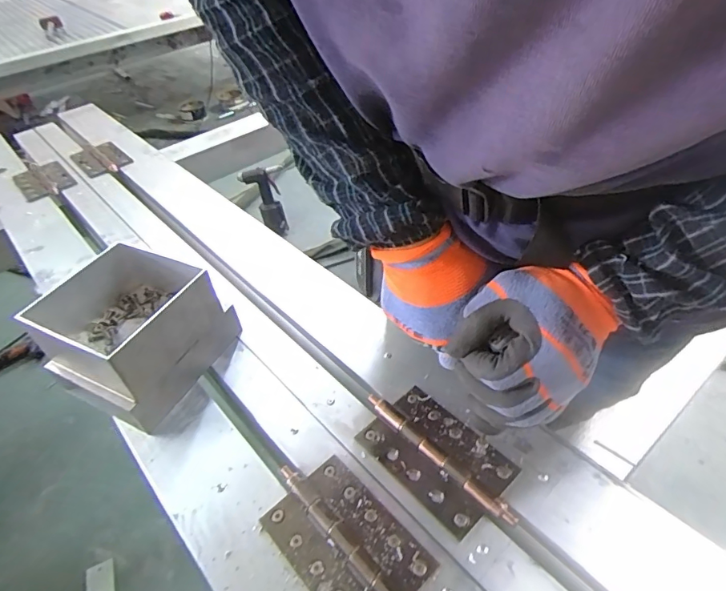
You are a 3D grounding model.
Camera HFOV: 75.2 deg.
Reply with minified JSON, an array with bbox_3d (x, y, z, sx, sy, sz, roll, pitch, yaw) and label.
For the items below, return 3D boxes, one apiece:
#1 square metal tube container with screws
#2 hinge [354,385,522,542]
[{"bbox_3d":[-0.287,0.040,0.604,0.169,0.126,0.182,16,48,22],"label":"square metal tube container with screws"},{"bbox_3d":[0.077,0.168,0.499,0.099,0.014,0.175,-35,50,-27],"label":"hinge"}]

